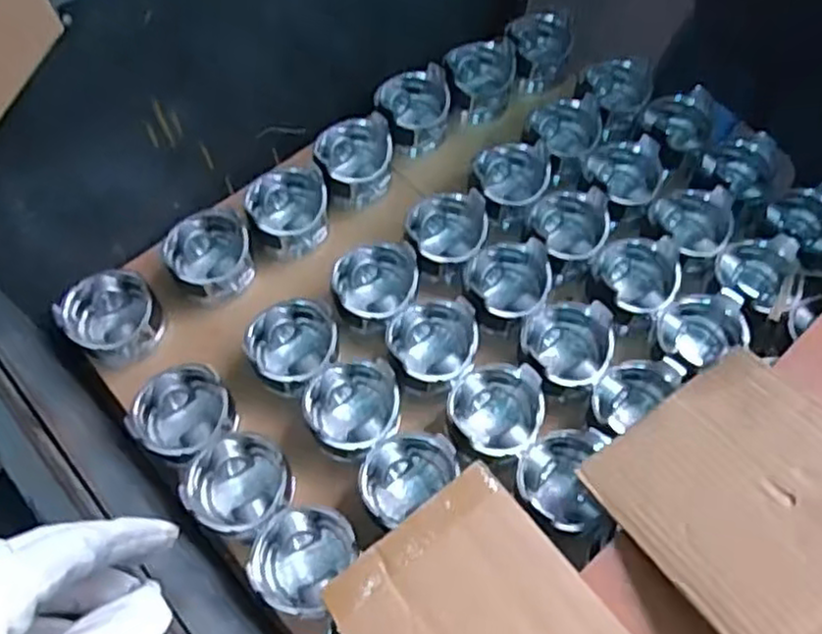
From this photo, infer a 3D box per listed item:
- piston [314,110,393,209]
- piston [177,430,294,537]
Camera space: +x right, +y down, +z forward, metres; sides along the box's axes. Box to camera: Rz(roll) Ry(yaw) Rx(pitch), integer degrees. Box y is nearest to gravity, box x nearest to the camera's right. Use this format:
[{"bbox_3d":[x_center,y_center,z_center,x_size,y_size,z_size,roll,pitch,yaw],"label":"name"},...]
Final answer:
[{"bbox_3d":[-0.064,-0.174,0.814,0.087,0.068,0.087,-10,62,-5],"label":"piston"},{"bbox_3d":[-0.151,0.149,0.635,0.085,0.058,0.085,0,62,1],"label":"piston"}]

